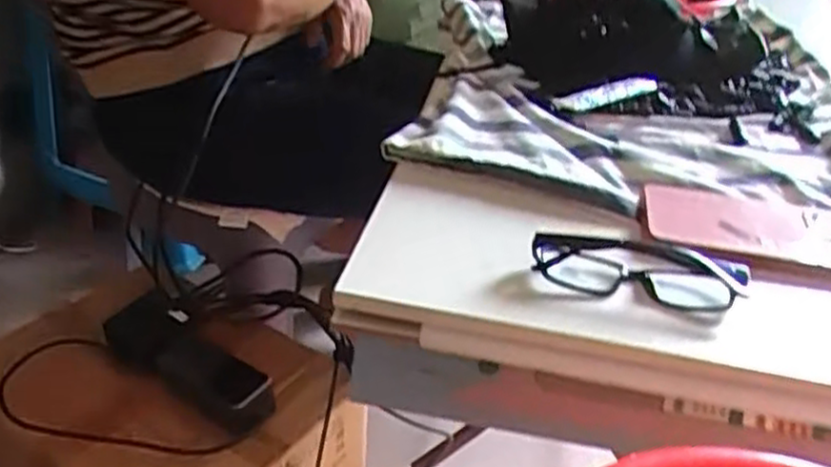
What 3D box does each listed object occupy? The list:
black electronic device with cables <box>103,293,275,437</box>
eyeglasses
[{"bbox_3d":[-0.246,0.139,0.833,0.218,0.041,0.077,23,37,27],"label":"black electronic device with cables"},{"bbox_3d":[0.145,0.024,0.490,0.136,0.025,0.045,7,33,4],"label":"eyeglasses"}]

